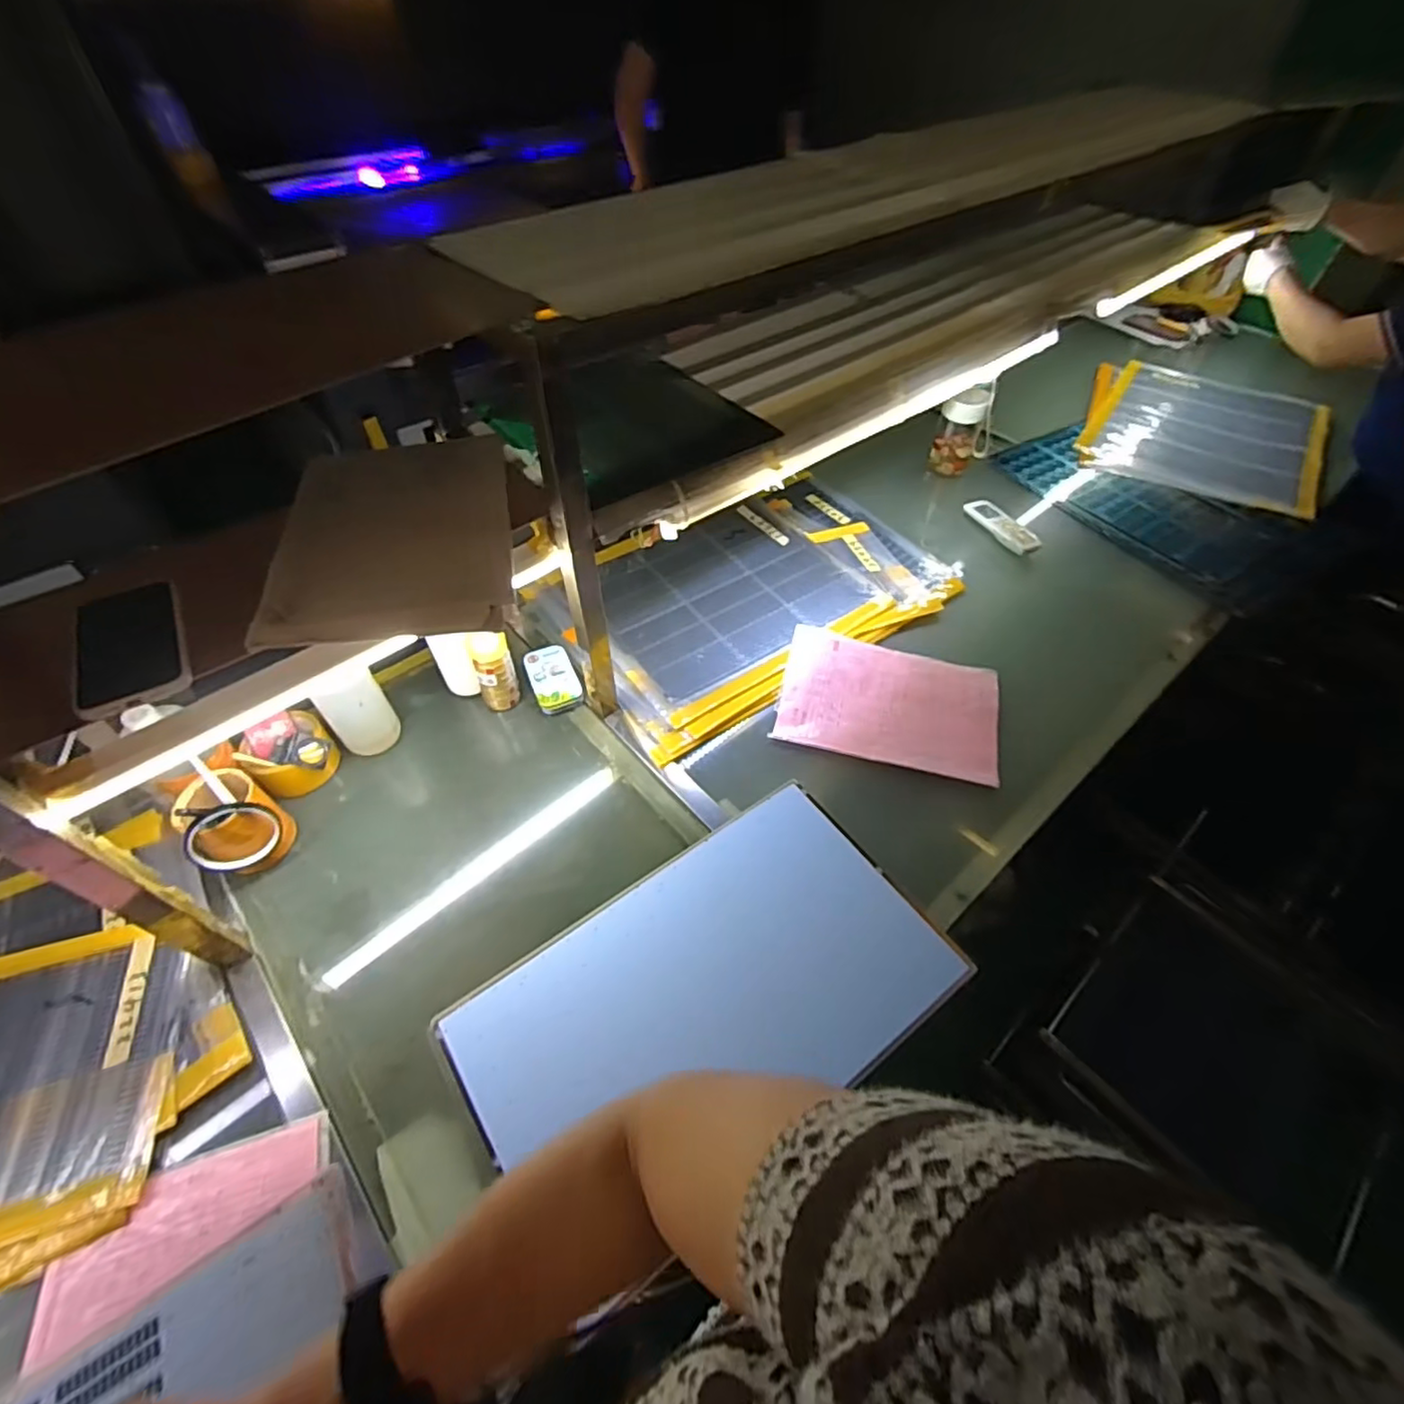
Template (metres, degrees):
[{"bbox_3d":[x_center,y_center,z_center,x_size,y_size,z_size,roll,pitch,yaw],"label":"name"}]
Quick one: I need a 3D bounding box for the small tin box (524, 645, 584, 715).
[{"bbox_3d":[-0.214,-0.036,0.926,0.063,0.023,0.116,-20,54,-16],"label":"small tin box"}]

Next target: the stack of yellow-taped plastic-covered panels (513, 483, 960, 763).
[{"bbox_3d":[0.083,-0.178,1.068,0.638,0.033,0.398,-30,57,-23],"label":"stack of yellow-taped plastic-covered panels"}]

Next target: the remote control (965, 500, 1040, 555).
[{"bbox_3d":[0.539,-0.320,1.171,0.038,0.028,0.159,-25,60,-20],"label":"remote control"}]

